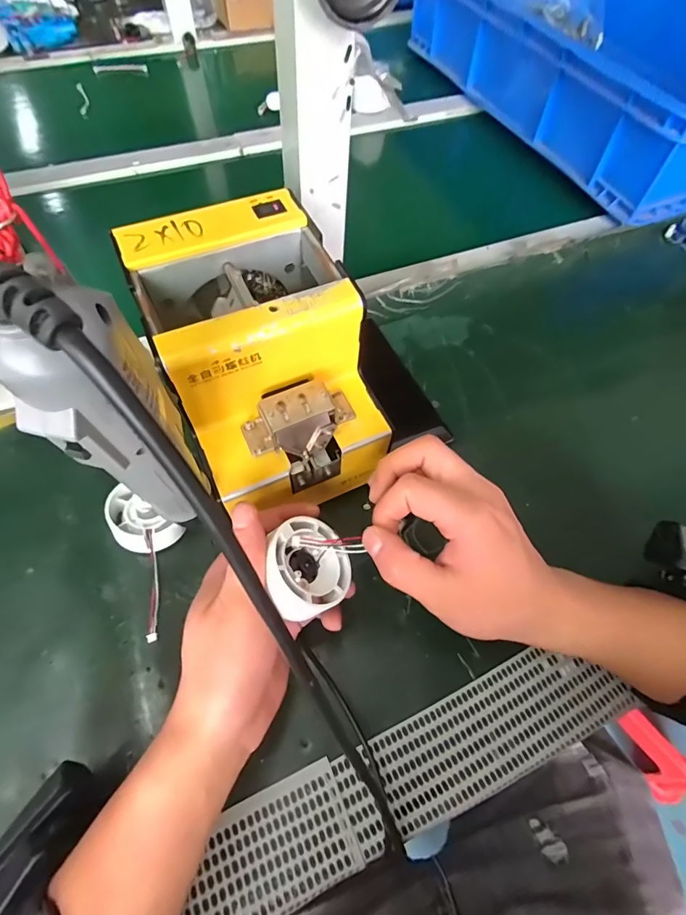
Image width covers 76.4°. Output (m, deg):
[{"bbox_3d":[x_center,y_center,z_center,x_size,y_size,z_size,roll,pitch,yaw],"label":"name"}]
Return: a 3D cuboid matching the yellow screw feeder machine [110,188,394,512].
[{"bbox_3d":[-0.055,-0.068,0.304,0.122,0.113,0.173,-21,64,-14],"label":"yellow screw feeder machine"}]

